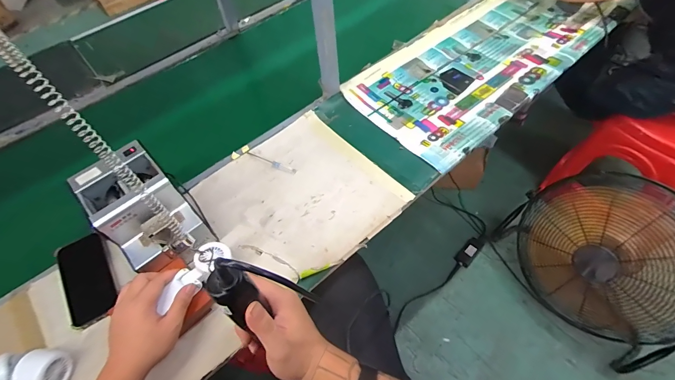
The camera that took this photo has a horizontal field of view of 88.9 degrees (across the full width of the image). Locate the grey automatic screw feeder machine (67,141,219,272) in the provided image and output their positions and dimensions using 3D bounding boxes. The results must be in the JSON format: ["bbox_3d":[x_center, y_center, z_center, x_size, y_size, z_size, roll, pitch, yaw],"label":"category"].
[{"bbox_3d":[-0.326,0.037,0.589,0.132,0.137,0.176,-41,62,-19],"label":"grey automatic screw feeder machine"}]

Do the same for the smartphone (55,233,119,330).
[{"bbox_3d":[-0.450,0.156,0.616,0.081,0.011,0.163,-27,65,-15],"label":"smartphone"}]

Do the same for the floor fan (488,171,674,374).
[{"bbox_3d":[0.802,0.224,1.056,0.260,0.429,0.551,-19,57,-7],"label":"floor fan"}]

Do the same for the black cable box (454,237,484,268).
[{"bbox_3d":[0.528,0.243,1.373,0.059,0.024,0.132,36,67,26],"label":"black cable box"}]

